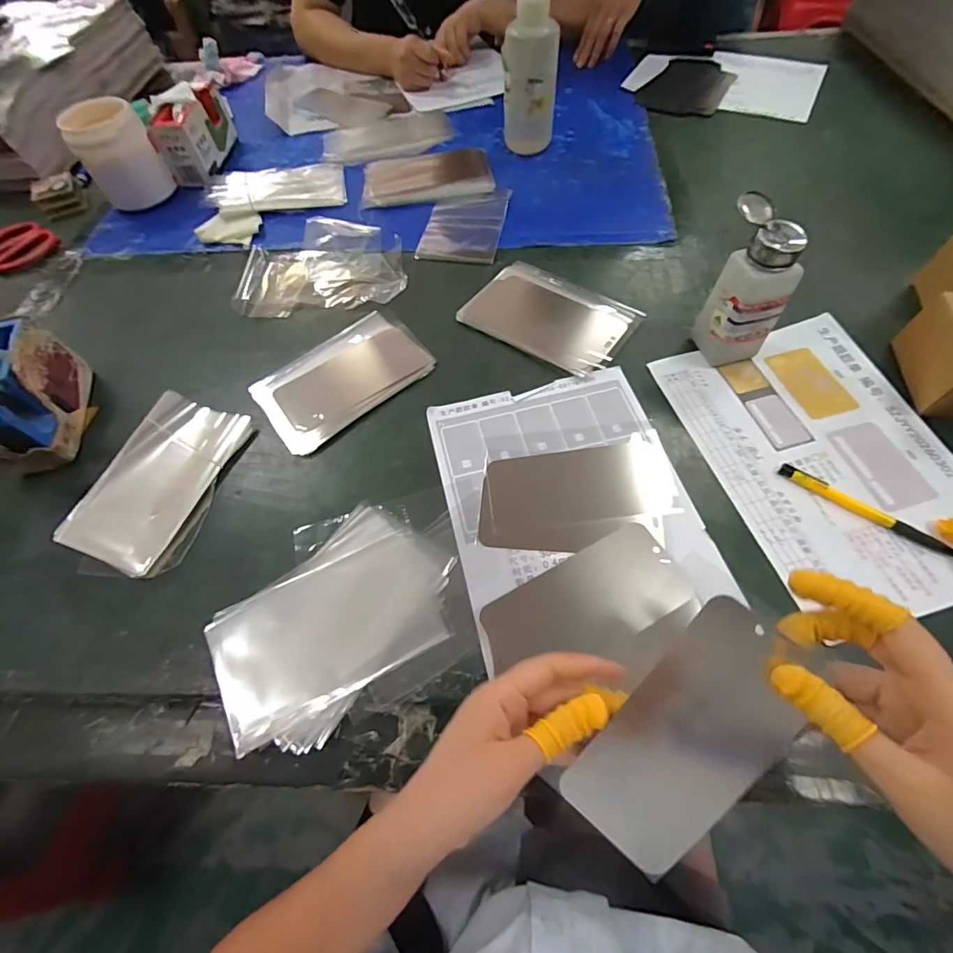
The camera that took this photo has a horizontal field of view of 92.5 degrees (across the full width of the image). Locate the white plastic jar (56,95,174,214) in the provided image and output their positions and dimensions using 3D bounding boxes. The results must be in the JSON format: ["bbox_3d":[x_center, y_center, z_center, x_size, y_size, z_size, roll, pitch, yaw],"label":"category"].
[{"bbox_3d":[-0.486,-0.435,0.627,0.093,0.113,0.074,-37,66,-15],"label":"white plastic jar"}]

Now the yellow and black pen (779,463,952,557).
[{"bbox_3d":[0.331,0.028,0.387,0.140,0.008,0.015,30,68,18],"label":"yellow and black pen"}]

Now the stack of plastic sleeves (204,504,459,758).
[{"bbox_3d":[-0.119,0.108,0.371,0.191,0.012,0.147,-37,66,-15],"label":"stack of plastic sleeves"}]

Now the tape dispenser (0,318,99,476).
[{"bbox_3d":[-0.443,-0.079,0.447,0.055,0.081,0.141,-15,62,-4],"label":"tape dispenser"}]

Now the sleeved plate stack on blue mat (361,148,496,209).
[{"bbox_3d":[-0.072,-0.441,0.666,0.184,0.011,0.124,-7,62,0],"label":"sleeved plate stack on blue mat"}]

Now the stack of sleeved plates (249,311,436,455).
[{"bbox_3d":[-0.141,-0.107,0.487,0.175,0.010,0.119,-38,66,-15],"label":"stack of sleeved plates"}]

